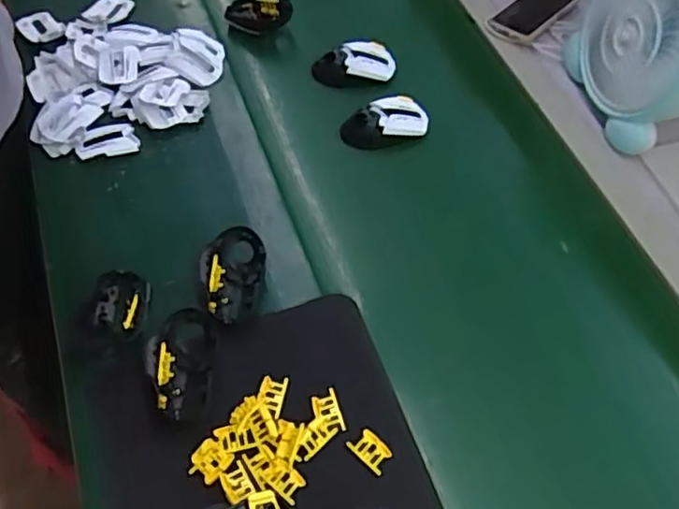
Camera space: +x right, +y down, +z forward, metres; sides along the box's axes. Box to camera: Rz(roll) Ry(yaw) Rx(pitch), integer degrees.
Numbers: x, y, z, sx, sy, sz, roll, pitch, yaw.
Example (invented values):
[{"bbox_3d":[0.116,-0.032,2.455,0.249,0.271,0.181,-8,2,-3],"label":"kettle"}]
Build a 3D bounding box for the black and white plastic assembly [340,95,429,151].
[{"bbox_3d":[0.067,-0.185,0.901,0.124,0.040,0.057,-15,58,-14],"label":"black and white plastic assembly"}]

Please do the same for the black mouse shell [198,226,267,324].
[{"bbox_3d":[-0.127,0.025,0.748,0.070,0.035,0.112,12,55,4],"label":"black mouse shell"}]

